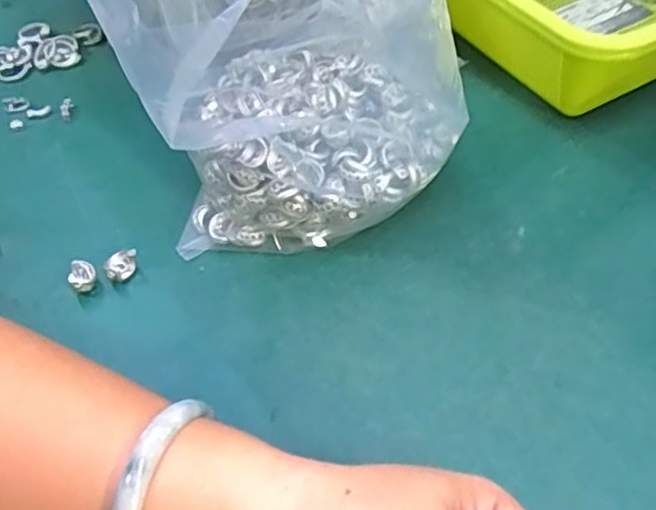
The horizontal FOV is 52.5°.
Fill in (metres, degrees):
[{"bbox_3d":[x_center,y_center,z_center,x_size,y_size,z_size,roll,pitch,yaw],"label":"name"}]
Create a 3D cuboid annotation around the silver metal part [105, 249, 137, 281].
[{"bbox_3d":[-0.112,0.005,0.360,0.018,0.011,0.012,-21,53,-13],"label":"silver metal part"}]

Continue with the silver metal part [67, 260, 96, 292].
[{"bbox_3d":[-0.131,0.011,0.355,0.013,0.014,0.015,-18,53,-11],"label":"silver metal part"}]

